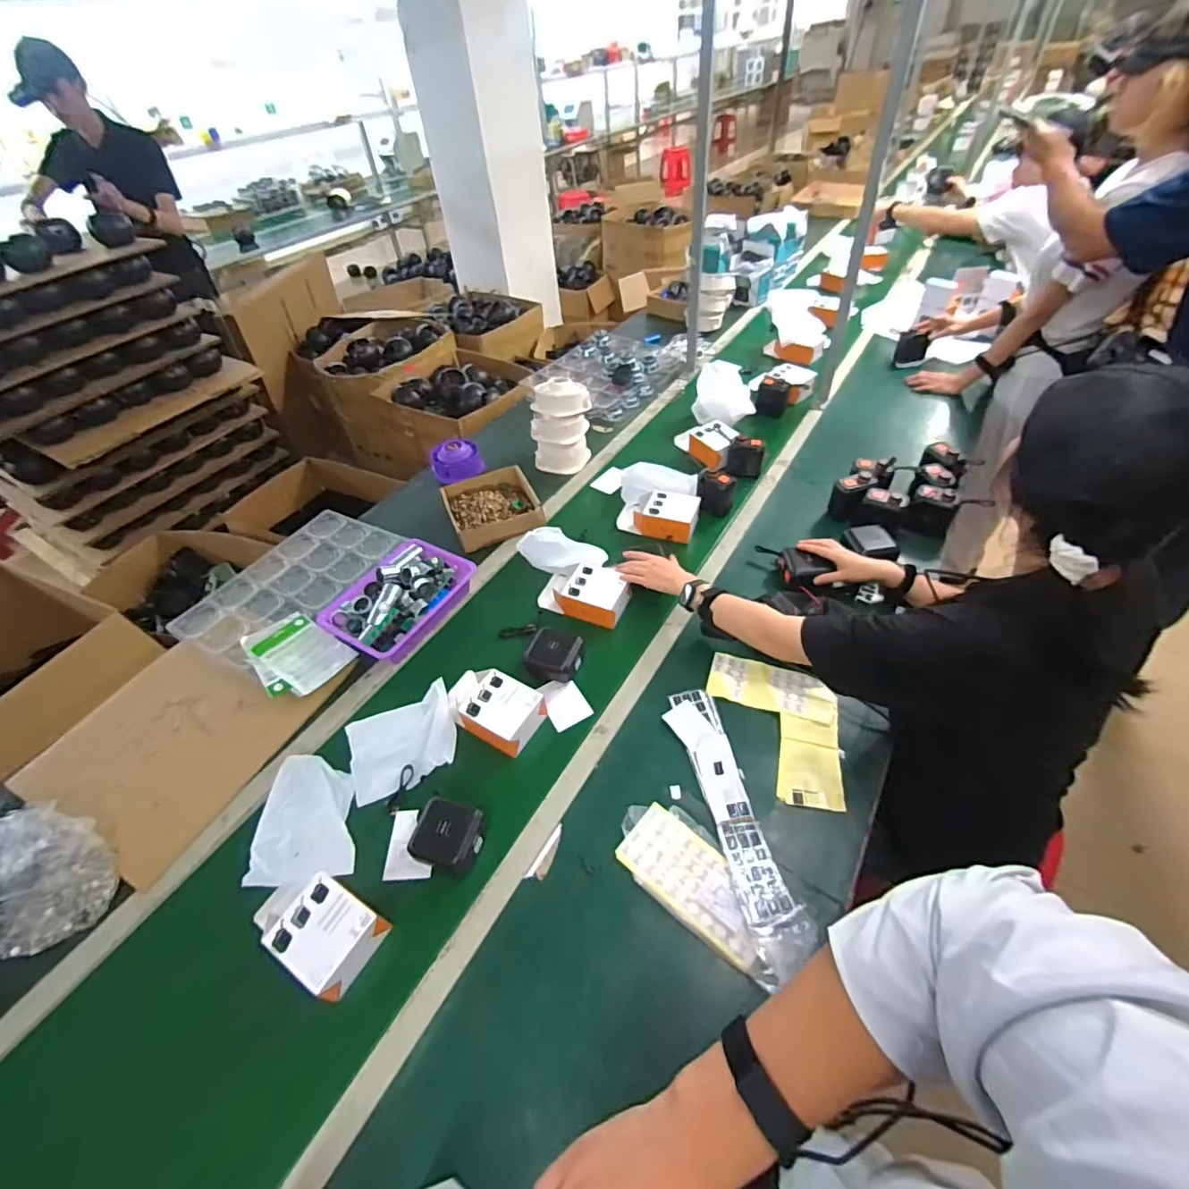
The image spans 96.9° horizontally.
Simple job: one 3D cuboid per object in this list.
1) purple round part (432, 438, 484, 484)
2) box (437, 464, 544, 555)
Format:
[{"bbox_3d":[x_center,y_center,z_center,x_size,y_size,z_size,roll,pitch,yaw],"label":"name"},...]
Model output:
[{"bbox_3d":[-0.383,-0.372,1.469,0.136,0.065,0.129,-2,48,3],"label":"purple round part"},{"bbox_3d":[-0.257,-0.220,1.332,0.217,0.058,0.229,-19,50,-11],"label":"box"}]

